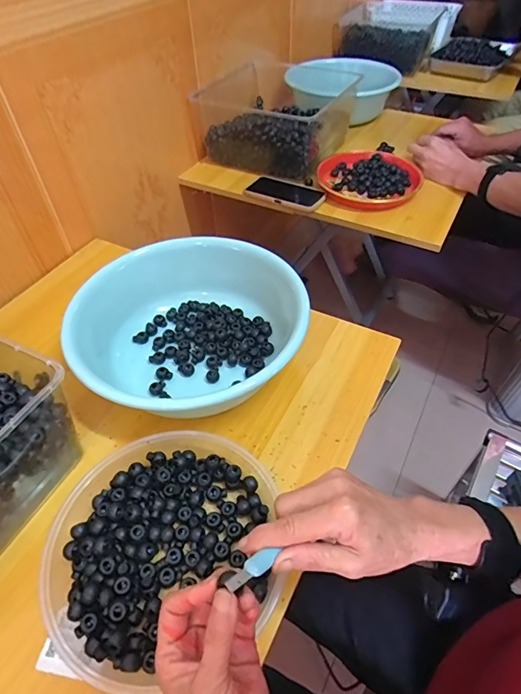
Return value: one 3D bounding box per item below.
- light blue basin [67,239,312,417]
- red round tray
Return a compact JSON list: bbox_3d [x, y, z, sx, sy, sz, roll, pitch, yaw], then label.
[{"bbox_3d":[-0.085,-0.021,0.554,0.295,0.111,0.242,-24,52,-18],"label":"light blue basin"},{"bbox_3d":[0.236,-0.362,0.914,0.222,0.040,0.205,4,49,4],"label":"red round tray"}]

